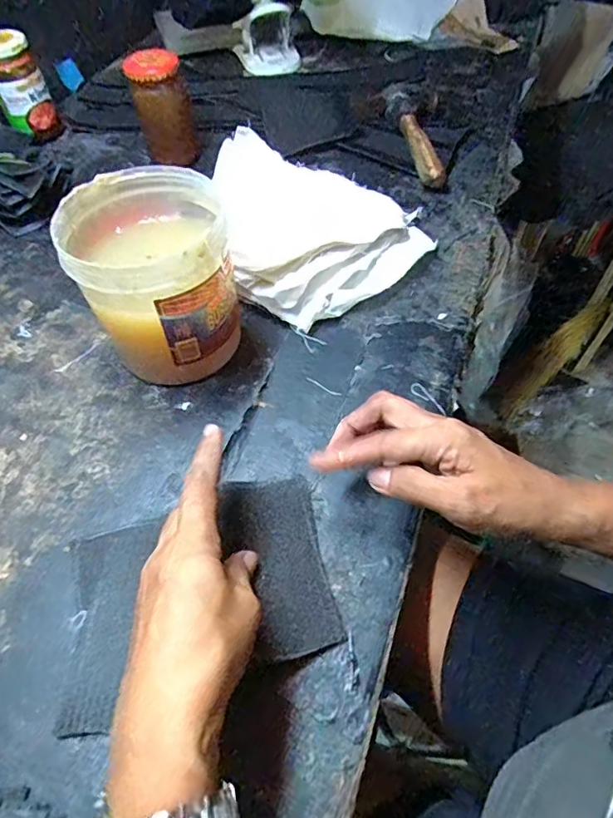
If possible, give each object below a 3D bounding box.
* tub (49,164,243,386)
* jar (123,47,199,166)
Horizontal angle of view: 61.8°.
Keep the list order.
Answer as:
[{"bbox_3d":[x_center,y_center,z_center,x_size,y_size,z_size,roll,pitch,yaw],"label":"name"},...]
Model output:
[{"bbox_3d":[-0.116,-0.097,0.411,0.112,0.133,0.118,0,57,0],"label":"tub"},{"bbox_3d":[-0.160,-0.334,0.584,0.063,0.112,0.054,-20,59,-12],"label":"jar"}]

